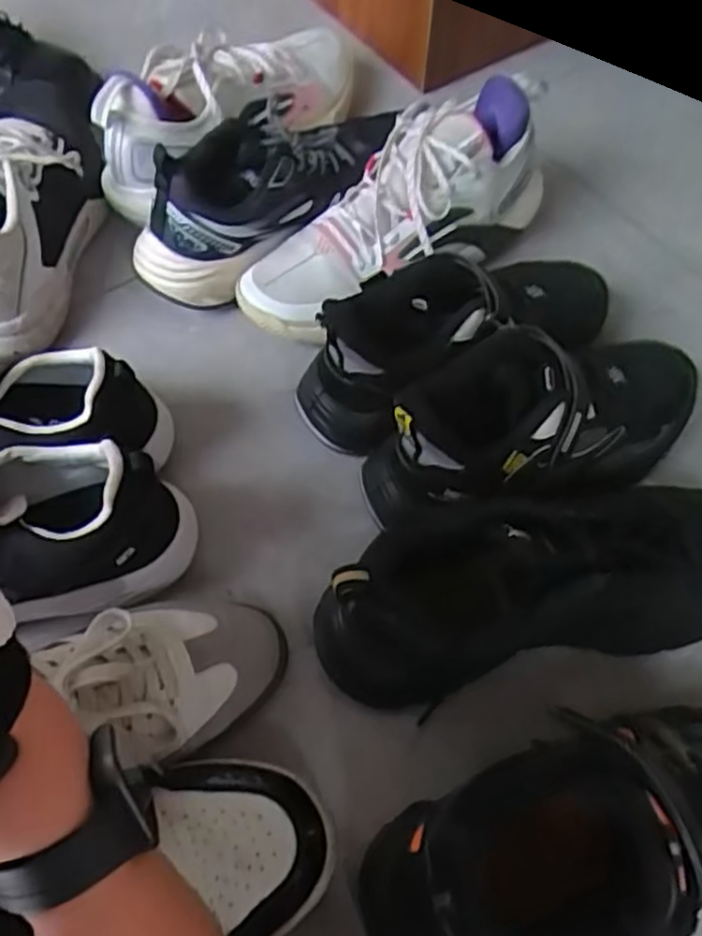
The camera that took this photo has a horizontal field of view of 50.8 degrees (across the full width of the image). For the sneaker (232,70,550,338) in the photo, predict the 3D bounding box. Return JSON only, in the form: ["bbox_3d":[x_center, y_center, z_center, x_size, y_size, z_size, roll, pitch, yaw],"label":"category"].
[{"bbox_3d":[0.037,-0.211,0.604,0.273,0.096,0.091,-36,67,-20],"label":"sneaker"}]

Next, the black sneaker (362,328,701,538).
[{"bbox_3d":[0.136,-0.035,0.521,0.250,0.113,0.094,-11,61,-7],"label":"black sneaker"}]

